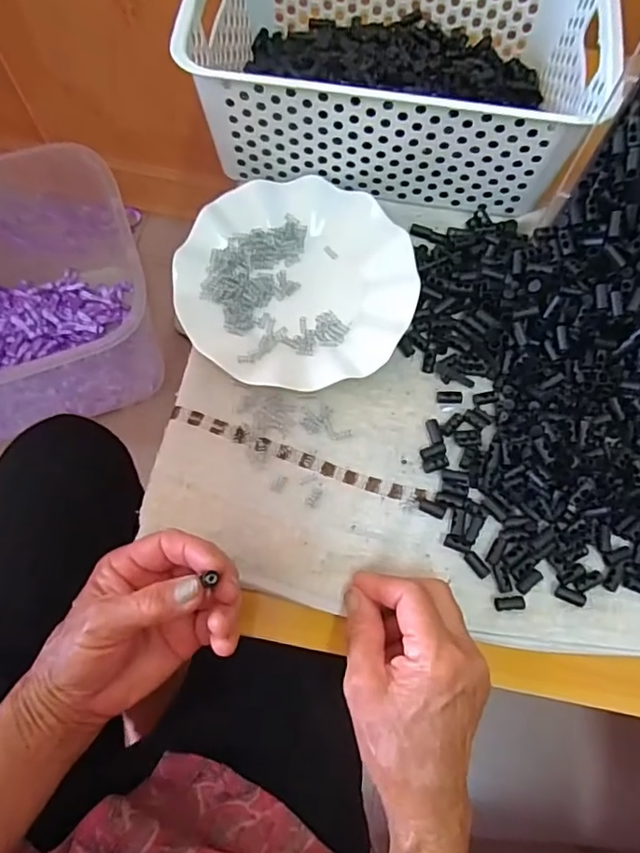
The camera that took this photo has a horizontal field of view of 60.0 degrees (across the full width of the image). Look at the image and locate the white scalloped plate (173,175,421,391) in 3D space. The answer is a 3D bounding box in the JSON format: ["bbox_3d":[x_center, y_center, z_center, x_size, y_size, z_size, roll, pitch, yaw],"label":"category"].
[{"bbox_3d":[-0.018,-0.115,0.439,0.181,0.022,0.182,1,71,-2],"label":"white scalloped plate"}]

